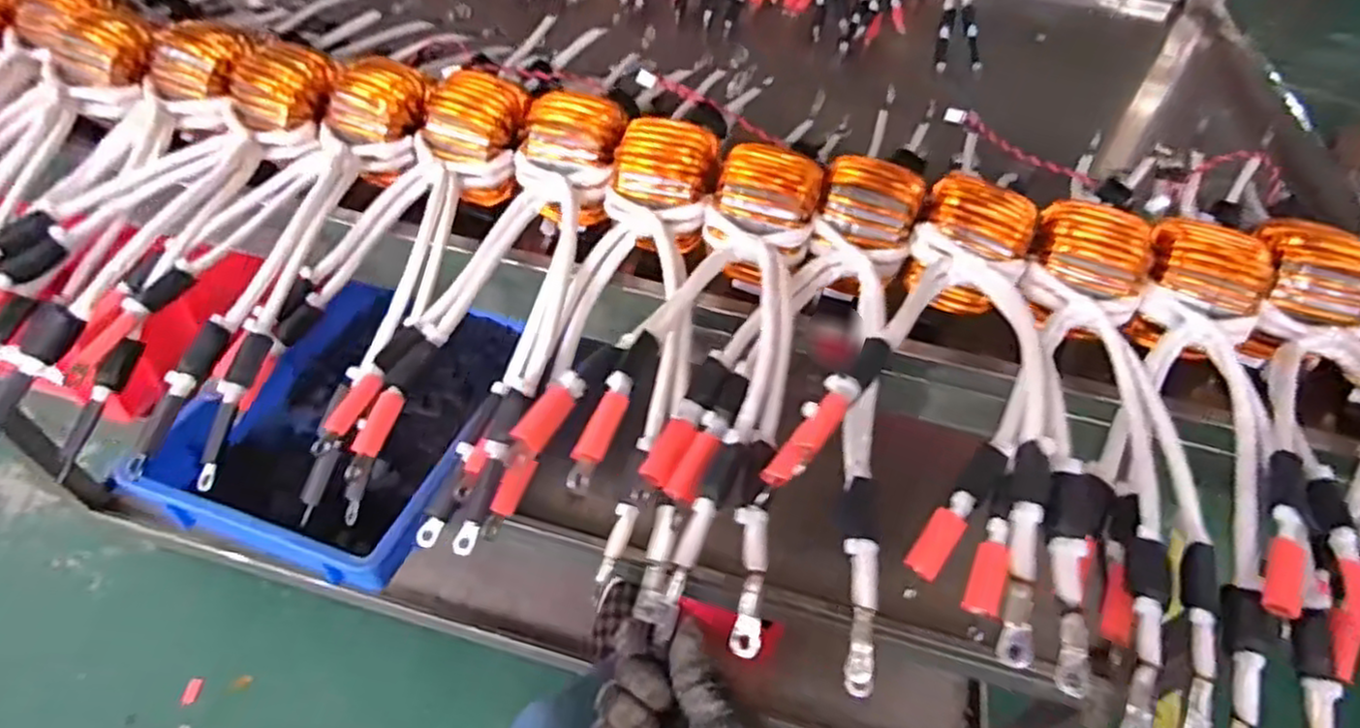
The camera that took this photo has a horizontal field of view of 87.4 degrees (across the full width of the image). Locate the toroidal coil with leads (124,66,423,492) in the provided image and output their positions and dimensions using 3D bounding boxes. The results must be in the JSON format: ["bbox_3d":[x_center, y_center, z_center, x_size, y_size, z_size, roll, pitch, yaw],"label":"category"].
[{"bbox_3d":[-0.234,-0.083,0.460,0.094,0.054,0.290,14,64,6],"label":"toroidal coil with leads"}]

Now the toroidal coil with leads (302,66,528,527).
[{"bbox_3d":[-0.159,-0.094,0.479,0.070,0.061,0.255,13,70,6],"label":"toroidal coil with leads"}]

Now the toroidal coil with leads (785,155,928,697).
[{"bbox_3d":[0.089,-0.001,0.392,0.068,0.071,0.317,13,49,6],"label":"toroidal coil with leads"}]

